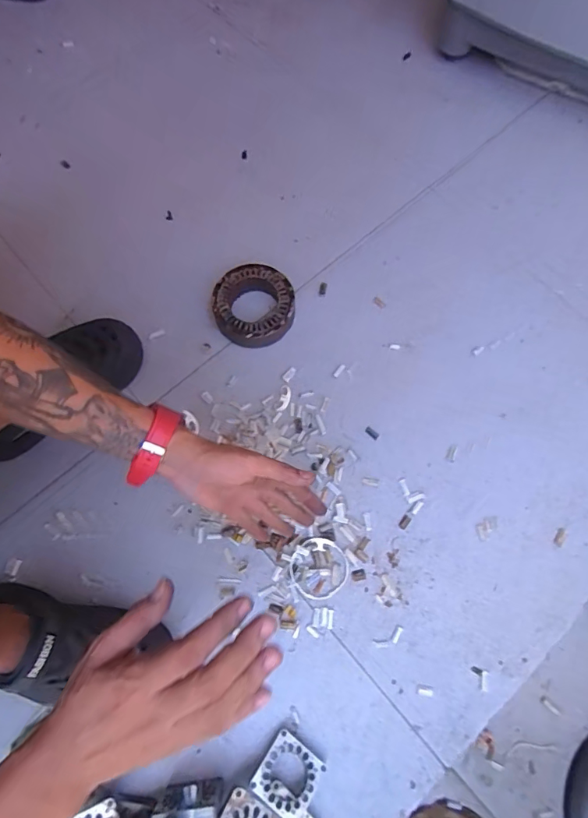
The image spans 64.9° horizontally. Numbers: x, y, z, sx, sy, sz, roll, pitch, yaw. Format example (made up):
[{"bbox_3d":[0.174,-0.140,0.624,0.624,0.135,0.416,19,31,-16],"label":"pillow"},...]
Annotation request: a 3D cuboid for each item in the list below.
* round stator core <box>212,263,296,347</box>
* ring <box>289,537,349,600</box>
[{"bbox_3d":[-0.060,-0.156,0.703,0.120,0.041,0.116,0,73,0],"label":"round stator core"},{"bbox_3d":[0.032,0.209,0.604,0.075,0.009,0.076,0,73,0],"label":"ring"}]

